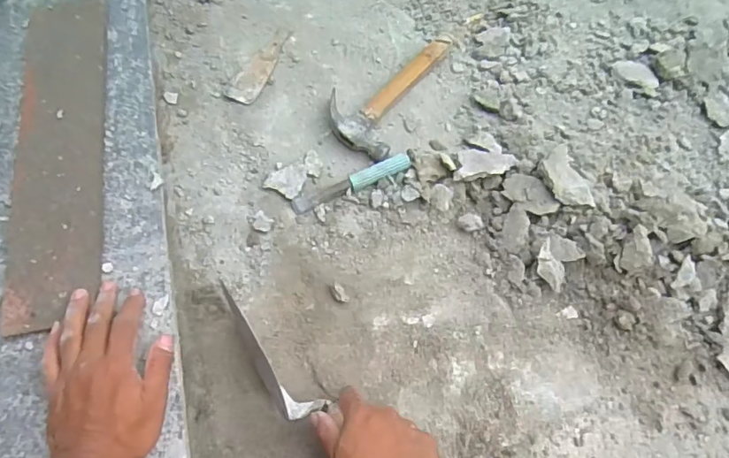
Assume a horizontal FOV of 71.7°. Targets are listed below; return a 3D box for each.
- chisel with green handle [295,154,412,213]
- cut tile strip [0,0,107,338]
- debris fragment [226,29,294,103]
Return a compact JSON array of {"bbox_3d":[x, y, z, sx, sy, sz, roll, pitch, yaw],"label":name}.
[{"bbox_3d":[-0.016,-0.057,0.620,0.151,0.018,0.023,-21,70,-9],"label":"chisel with green handle"},{"bbox_3d":[-0.323,-0.092,0.534,0.092,0.013,0.392,-10,68,-3],"label":"cut tile strip"},{"bbox_3d":[-0.139,-0.228,0.700,0.041,0.005,0.136,26,70,9],"label":"debris fragment"}]

